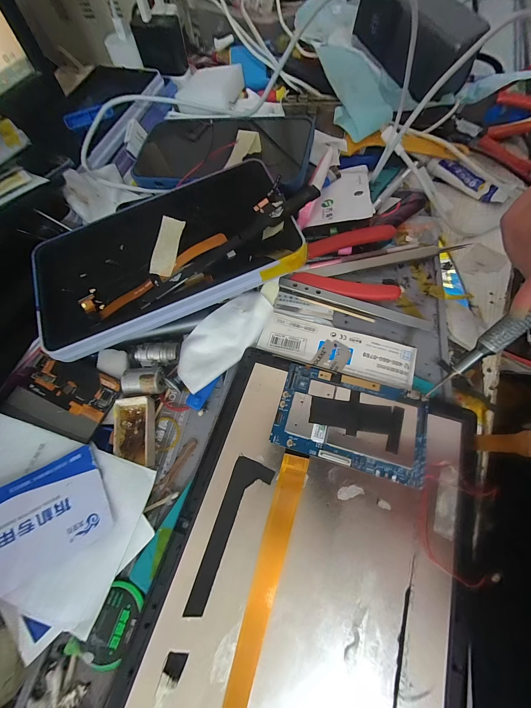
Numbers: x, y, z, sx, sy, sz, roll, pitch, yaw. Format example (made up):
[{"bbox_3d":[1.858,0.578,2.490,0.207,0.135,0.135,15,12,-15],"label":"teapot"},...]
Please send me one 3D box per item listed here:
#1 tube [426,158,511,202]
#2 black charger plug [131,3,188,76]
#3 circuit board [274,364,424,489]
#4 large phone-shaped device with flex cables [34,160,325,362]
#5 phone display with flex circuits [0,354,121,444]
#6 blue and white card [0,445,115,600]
[{"bbox_3d":[0.206,-0.180,0.272,0.080,0.011,0.022,34,73,18],"label":"tube"},{"bbox_3d":[-0.122,-0.362,0.310,0.051,0.046,0.024,-4,65,3],"label":"black charger plug"},{"bbox_3d":[0.055,0.042,0.173,0.092,0.004,0.057,14,67,10],"label":"circuit board"},{"bbox_3d":[-0.069,-0.073,0.188,0.194,0.021,0.099,-22,71,2],"label":"large phone-shaped device with flex cables"},{"bbox_3d":[-0.143,0.028,0.188,0.071,0.004,0.046,15,68,11],"label":"phone display with flex circuits"},{"bbox_3d":[-0.136,0.097,0.151,0.085,0.004,0.054,-27,74,-17],"label":"blue and white card"}]

